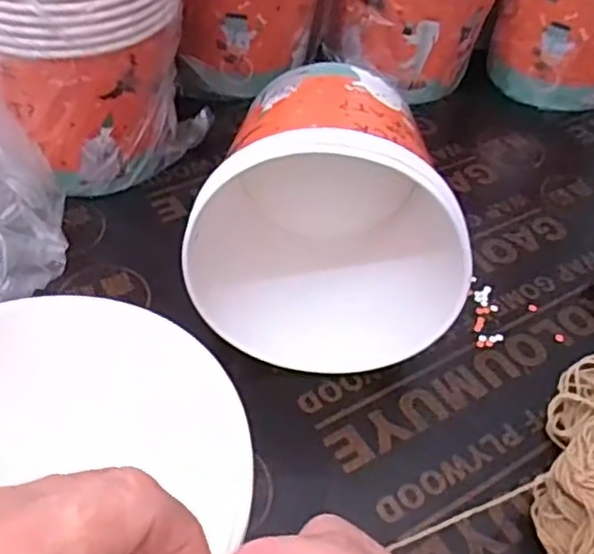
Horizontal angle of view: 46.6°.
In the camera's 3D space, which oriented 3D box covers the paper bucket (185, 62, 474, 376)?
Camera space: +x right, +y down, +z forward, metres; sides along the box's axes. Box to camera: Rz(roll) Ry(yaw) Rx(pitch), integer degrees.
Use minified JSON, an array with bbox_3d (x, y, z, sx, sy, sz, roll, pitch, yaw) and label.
[{"bbox_3d":[0.028,-0.050,0.458,0.160,0.166,0.162,11,47,3],"label":"paper bucket"}]

